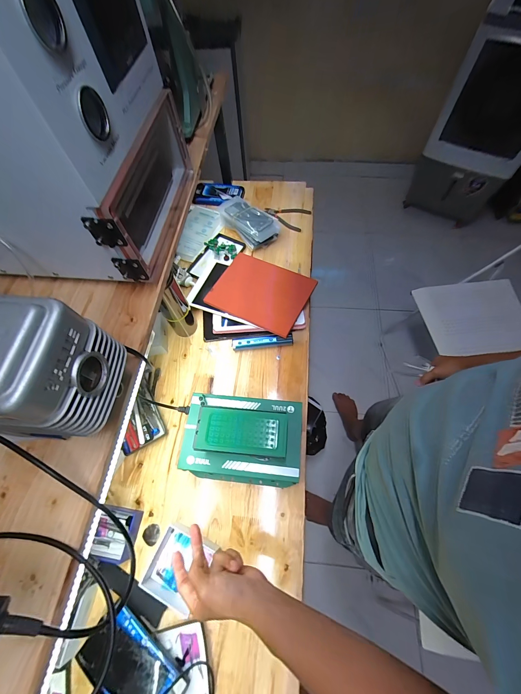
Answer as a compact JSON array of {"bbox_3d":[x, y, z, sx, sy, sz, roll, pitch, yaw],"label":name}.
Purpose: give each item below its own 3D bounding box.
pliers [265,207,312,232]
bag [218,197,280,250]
[{"bbox_3d":[0.086,-0.444,0.926,0.144,0.011,0.102,30,69,16],"label":"pliers"},{"bbox_3d":[-0.050,-0.399,0.877,0.234,0.051,0.112,38,71,18],"label":"bag"}]

